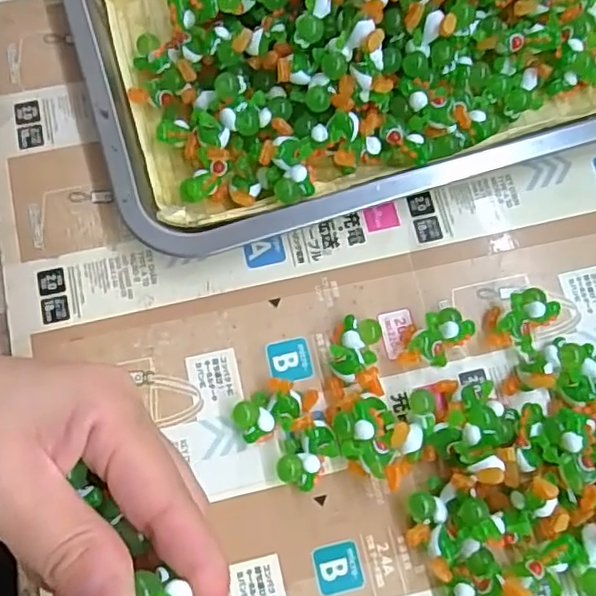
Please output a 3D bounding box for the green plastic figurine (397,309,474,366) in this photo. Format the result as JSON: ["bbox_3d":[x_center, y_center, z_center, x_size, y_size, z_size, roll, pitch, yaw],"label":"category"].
[{"bbox_3d":[0.065,0.021,0.305,0.022,0.015,0.035,39,78,9],"label":"green plastic figurine"}]

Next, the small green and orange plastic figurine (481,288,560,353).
[{"bbox_3d":[0.107,0.013,0.308,0.036,0.015,0.026,-22,76,-6],"label":"small green and orange plastic figurine"}]

